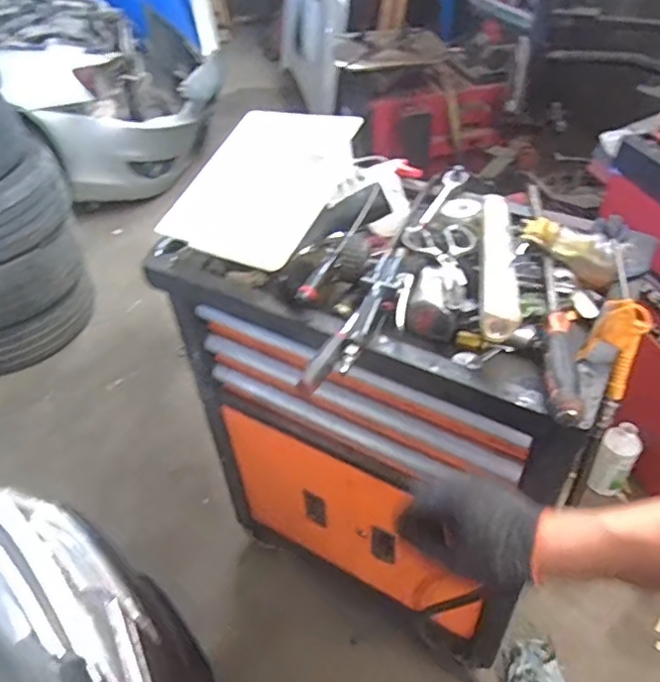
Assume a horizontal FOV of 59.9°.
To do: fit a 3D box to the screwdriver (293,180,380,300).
[{"bbox_3d":[0.018,-0.152,0.873,0.025,0.024,0.246,20,61,24],"label":"screwdriver"}]

